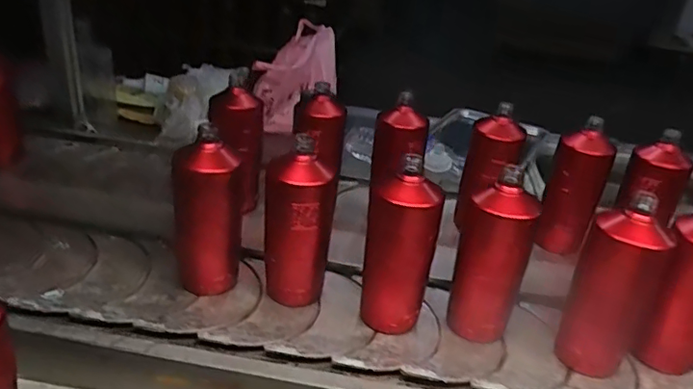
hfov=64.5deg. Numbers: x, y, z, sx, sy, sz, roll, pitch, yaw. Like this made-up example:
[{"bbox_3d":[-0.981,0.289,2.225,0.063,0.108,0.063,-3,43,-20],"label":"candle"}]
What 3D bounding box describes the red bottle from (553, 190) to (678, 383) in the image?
[{"bbox_3d":[0.299,0.106,0.615,0.085,0.195,0.090,24,35,30],"label":"red bottle"}]

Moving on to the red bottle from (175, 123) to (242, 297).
[{"bbox_3d":[-0.168,0.023,0.667,0.077,0.183,0.078,-2,31,-11],"label":"red bottle"}]

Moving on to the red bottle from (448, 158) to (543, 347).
[{"bbox_3d":[0.171,0.080,0.642,0.079,0.198,0.069,0,30,-8],"label":"red bottle"}]

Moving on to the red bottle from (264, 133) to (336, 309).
[{"bbox_3d":[-0.054,0.041,0.663,0.071,0.189,0.072,3,30,-2],"label":"red bottle"}]

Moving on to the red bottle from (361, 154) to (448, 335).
[{"bbox_3d":[0.061,0.068,0.643,0.083,0.189,0.067,10,30,9],"label":"red bottle"}]

